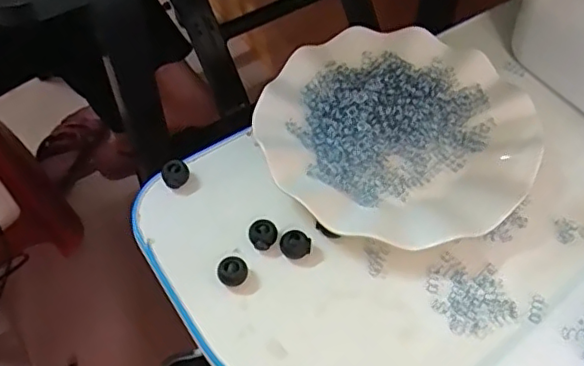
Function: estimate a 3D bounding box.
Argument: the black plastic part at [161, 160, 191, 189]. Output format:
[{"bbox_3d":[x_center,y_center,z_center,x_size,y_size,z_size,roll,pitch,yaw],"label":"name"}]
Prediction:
[{"bbox_3d":[-0.078,-0.006,0.396,0.018,0.013,0.014,-18,58,-12],"label":"black plastic part"}]

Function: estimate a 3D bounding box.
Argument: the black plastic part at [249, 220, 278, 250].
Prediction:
[{"bbox_3d":[-0.018,0.032,0.372,0.017,0.010,0.018,0,56,0],"label":"black plastic part"}]

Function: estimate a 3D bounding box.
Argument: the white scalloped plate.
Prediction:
[{"bbox_3d":[0.071,-0.036,0.409,0.177,0.023,0.169,0,56,0],"label":"white scalloped plate"}]

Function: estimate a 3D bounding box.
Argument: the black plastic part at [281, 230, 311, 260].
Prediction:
[{"bbox_3d":[0.003,0.039,0.368,0.018,0.011,0.015,6,56,3],"label":"black plastic part"}]

